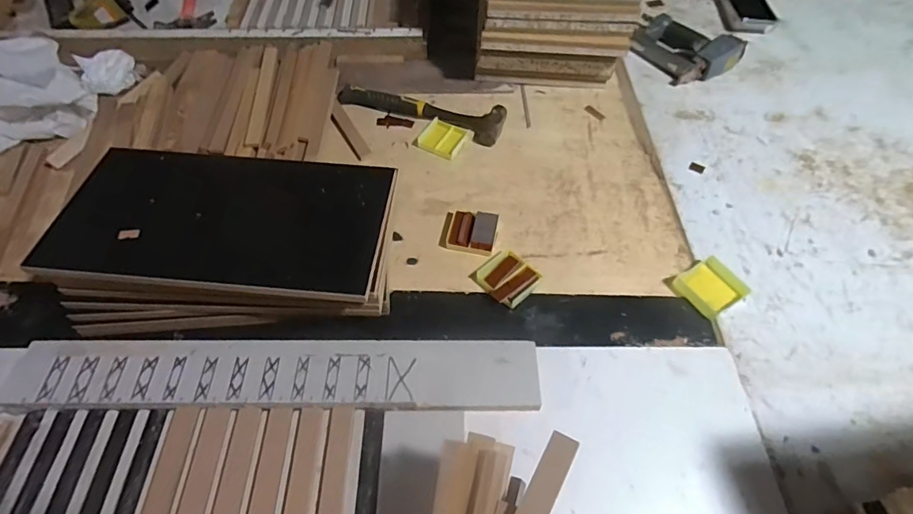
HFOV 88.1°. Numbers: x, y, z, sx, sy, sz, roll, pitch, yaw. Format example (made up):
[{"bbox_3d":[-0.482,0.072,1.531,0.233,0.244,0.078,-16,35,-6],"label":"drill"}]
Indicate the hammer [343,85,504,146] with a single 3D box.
[{"bbox_3d":[-0.057,-0.246,0.780,0.273,0.029,0.068,16,57,10],"label":"hammer"}]

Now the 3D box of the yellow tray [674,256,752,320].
[{"bbox_3d":[0.327,0.038,0.606,0.073,0.015,0.063,-27,60,-18],"label":"yellow tray"}]

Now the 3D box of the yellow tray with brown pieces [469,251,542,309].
[{"bbox_3d":[0.065,0.026,0.609,0.069,0.012,0.069,-36,64,-23],"label":"yellow tray with brown pieces"}]

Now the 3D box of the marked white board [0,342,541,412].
[{"bbox_3d":[-0.178,0.124,0.494,0.527,0.026,0.070,0,56,-2],"label":"marked white board"}]

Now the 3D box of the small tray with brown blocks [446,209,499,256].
[{"bbox_3d":[0.022,-0.034,0.645,0.063,0.023,0.059,12,56,7],"label":"small tray with brown blocks"}]

